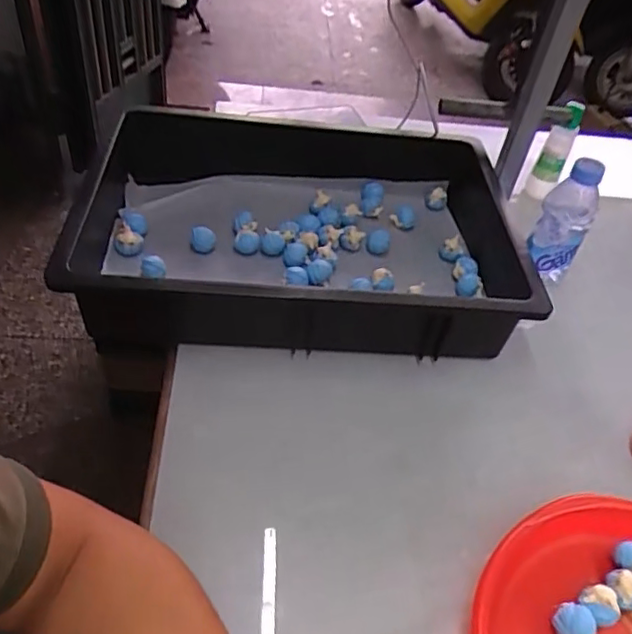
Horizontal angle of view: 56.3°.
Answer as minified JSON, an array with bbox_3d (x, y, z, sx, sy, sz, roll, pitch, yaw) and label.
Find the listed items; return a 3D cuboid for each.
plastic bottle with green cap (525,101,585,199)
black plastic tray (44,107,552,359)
[{"bbox_3d":[0.317,-0.216,0.785,0.036,0.143,0.033,22,47,14],"label":"plastic bottle with green cap"},{"bbox_3d":[-0.004,-0.092,0.656,0.478,0.105,0.303,1,45,-6],"label":"black plastic tray"}]

